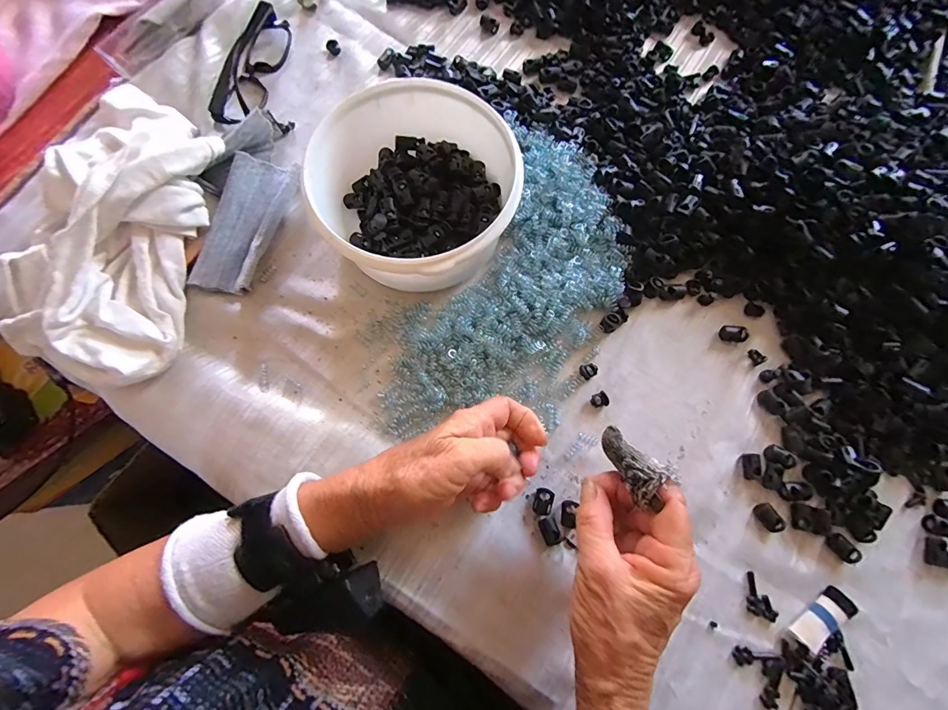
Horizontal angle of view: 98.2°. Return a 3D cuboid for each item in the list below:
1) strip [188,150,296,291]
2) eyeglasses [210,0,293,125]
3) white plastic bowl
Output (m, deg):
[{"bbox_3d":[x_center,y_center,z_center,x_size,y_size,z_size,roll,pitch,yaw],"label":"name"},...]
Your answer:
[{"bbox_3d":[-0.196,-0.114,0.356,0.052,0.023,0.123,15,76,5],"label":"strip"},{"bbox_3d":[-0.210,-0.277,0.390,0.034,0.027,0.130,10,76,4],"label":"eyeglasses"},{"bbox_3d":[-0.045,-0.129,0.338,0.154,0.080,0.152,0,75,1],"label":"white plastic bowl"}]

